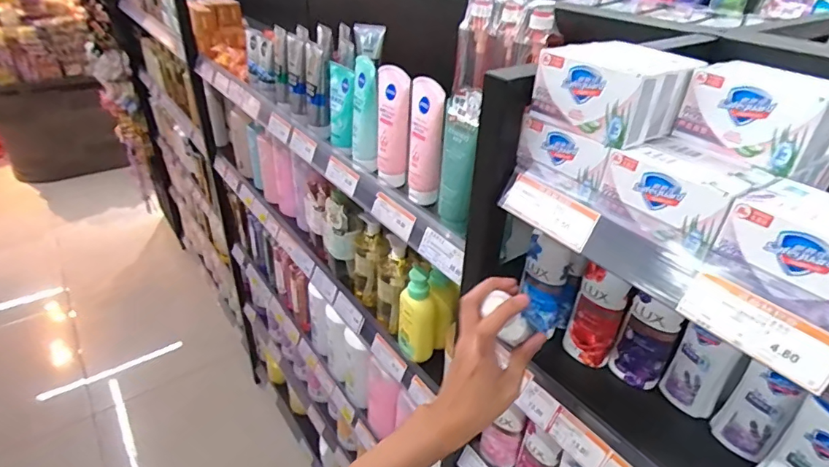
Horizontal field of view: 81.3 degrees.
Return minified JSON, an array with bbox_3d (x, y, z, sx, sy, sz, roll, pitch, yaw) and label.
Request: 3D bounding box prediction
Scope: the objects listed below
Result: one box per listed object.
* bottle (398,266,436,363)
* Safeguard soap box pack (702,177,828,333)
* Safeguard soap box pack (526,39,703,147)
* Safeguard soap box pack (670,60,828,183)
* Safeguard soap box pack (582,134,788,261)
[{"bbox_3d":[0.005,0.134,0.799,0.060,0.164,0.045,1,33,-1],"label":"bottle"},{"bbox_3d":[0.277,0.012,0.332,0.078,0.056,0.097,-20,39,-30],"label":"Safeguard soap box pack"},{"bbox_3d":[0.179,-0.131,0.432,0.101,0.060,0.097,-21,39,-31],"label":"Safeguard soap box pack"},{"bbox_3d":[0.283,-0.100,0.396,0.053,0.064,0.101,-20,39,-29],"label":"Safeguard soap box pack"},{"bbox_3d":[0.218,-0.038,0.399,0.079,0.055,0.103,-22,40,-31],"label":"Safeguard soap box pack"}]

